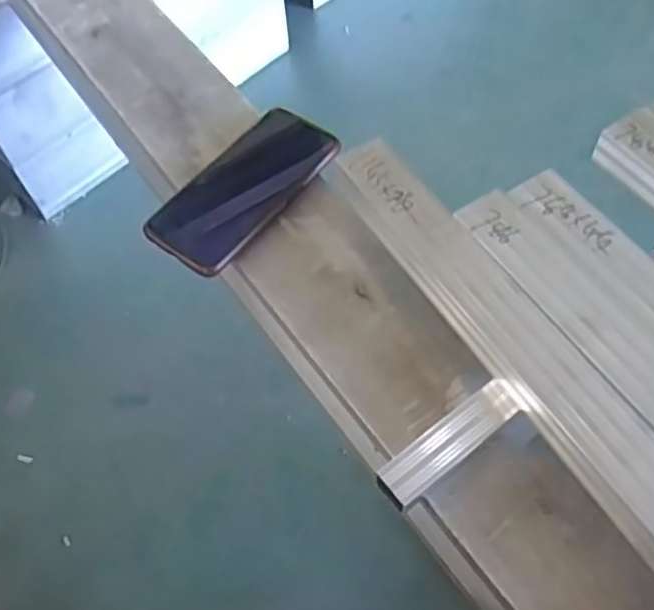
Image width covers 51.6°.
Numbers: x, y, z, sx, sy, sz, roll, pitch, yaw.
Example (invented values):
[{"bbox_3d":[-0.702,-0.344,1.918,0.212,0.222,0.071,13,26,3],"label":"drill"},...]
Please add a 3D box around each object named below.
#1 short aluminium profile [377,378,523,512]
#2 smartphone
[{"bbox_3d":[0.074,0.084,0.411,0.099,0.018,0.027,-35,64,-16],"label":"short aluminium profile"},{"bbox_3d":[-0.064,-0.093,0.529,0.073,0.014,0.158,33,67,20],"label":"smartphone"}]

